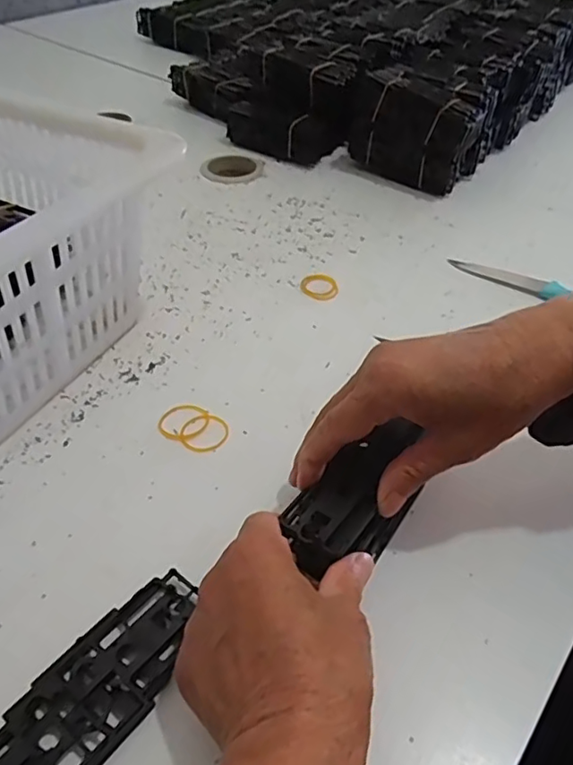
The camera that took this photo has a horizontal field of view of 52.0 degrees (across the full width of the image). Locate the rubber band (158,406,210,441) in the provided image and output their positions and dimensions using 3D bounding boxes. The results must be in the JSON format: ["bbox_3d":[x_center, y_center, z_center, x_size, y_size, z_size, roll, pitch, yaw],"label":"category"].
[{"bbox_3d":[-0.068,0.025,0.388,0.030,0.004,0.032,0,44,0],"label":"rubber band"}]

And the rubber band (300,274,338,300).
[{"bbox_3d":[0.029,-0.083,0.501,0.031,0.004,0.035,-31,52,-28],"label":"rubber band"}]

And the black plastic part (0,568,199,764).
[{"bbox_3d":[-0.088,0.140,0.261,0.045,0.012,0.128,30,51,26],"label":"black plastic part"}]

